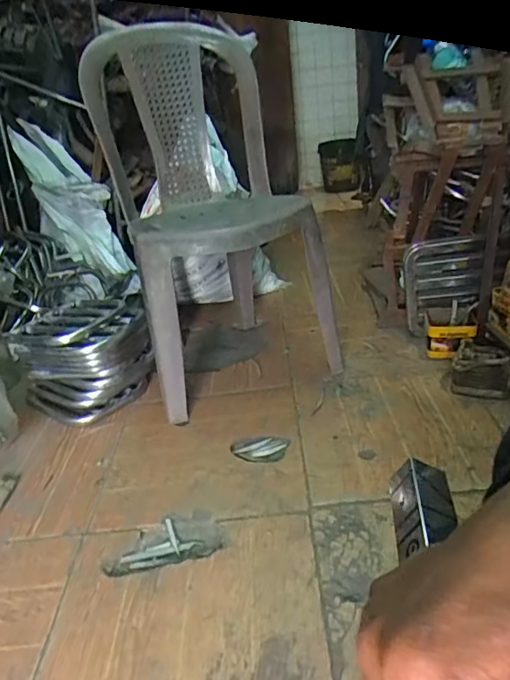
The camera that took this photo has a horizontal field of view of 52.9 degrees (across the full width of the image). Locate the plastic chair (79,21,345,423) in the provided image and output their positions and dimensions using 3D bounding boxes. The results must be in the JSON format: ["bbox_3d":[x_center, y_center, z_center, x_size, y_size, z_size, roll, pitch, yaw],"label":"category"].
[{"bbox_3d":[-0.099,-0.294,1.223,0.437,0.807,0.474,-16,29,-18],"label":"plastic chair"}]

